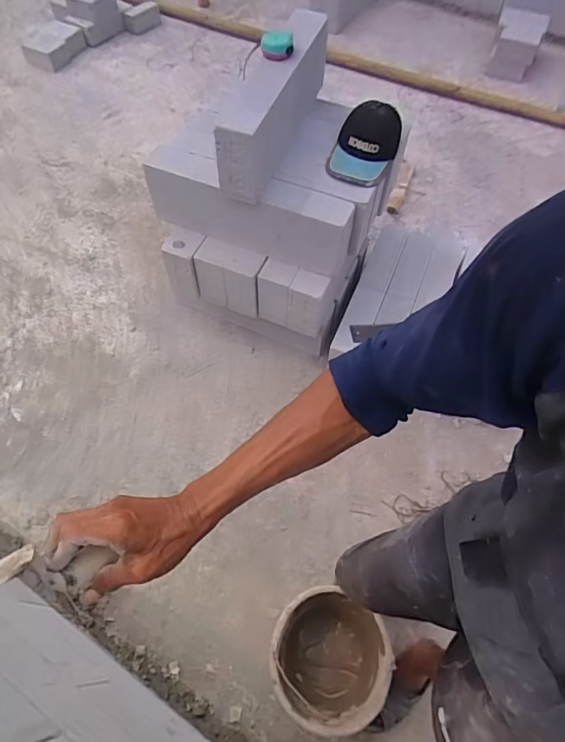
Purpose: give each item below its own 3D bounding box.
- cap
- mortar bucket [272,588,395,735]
[{"bbox_3d":[0.224,-0.620,1.296,0.168,0.115,0.214,18,60,9],"label":"cap"},{"bbox_3d":[0.106,0.696,1.145,0.259,0.212,0.250,1,59,-1],"label":"mortar bucket"}]

